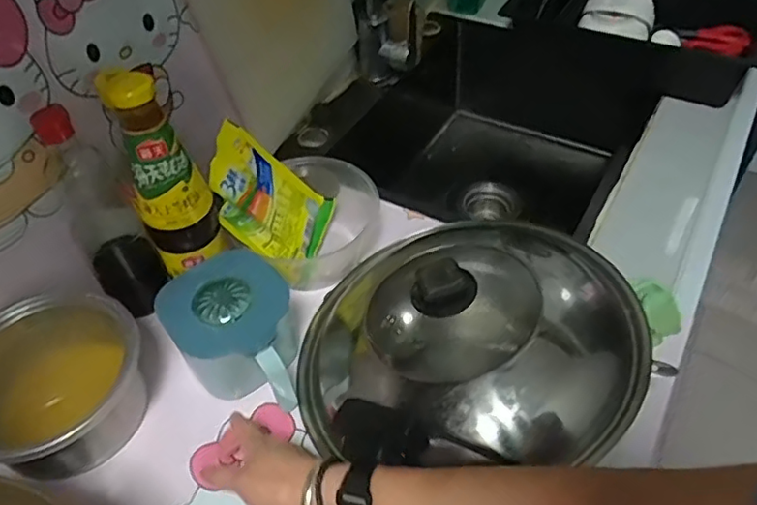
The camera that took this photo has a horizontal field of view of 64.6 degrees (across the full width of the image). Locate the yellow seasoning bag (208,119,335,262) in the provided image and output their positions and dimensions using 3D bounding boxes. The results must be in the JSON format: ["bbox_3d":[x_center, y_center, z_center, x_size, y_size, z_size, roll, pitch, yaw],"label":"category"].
[{"bbox_3d":[-0.119,-0.052,0.652,0.012,0.158,0.113,-17,48,39],"label":"yellow seasoning bag"}]

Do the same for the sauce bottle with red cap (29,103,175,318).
[{"bbox_3d":[-0.258,-0.032,0.566,0.063,0.216,0.079,-30,54,-22],"label":"sauce bottle with red cap"}]

